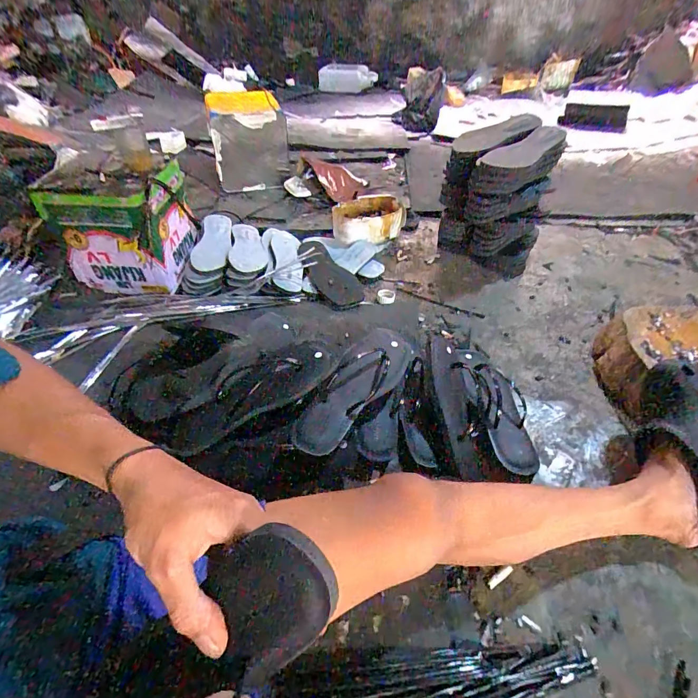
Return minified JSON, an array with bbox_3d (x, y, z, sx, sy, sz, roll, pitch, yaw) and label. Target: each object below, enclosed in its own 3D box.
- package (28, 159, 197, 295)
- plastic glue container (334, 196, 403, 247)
[{"bbox_3d":[-0.499,-0.267,0.880,0.225,0.216,0.173,1,44,4],"label":"package"},{"bbox_3d":[0.055,-0.358,1.102,0.202,0.099,0.146,1,44,4],"label":"plastic glue container"}]

